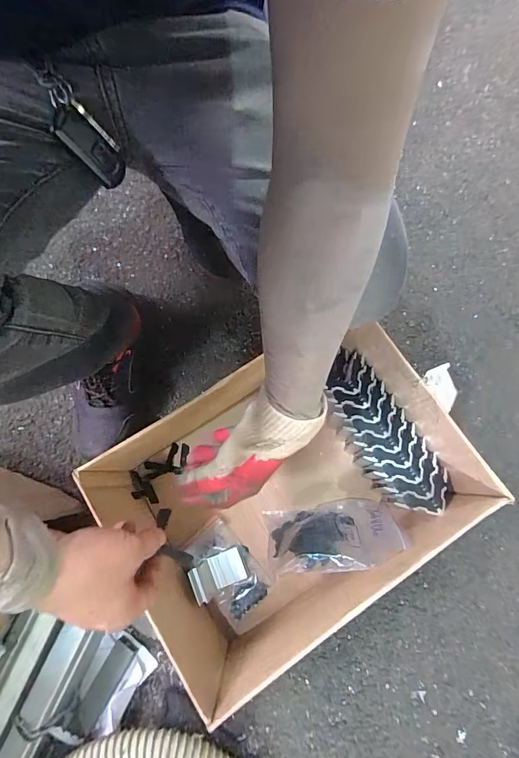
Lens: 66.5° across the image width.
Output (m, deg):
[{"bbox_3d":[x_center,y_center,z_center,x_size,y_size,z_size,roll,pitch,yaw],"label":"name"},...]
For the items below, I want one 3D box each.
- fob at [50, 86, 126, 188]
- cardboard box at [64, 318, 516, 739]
[{"bbox_3d":[-0.154,-0.212,0.354,0.036,0.078,0.016,-47,42,-9],"label":"fob"},{"bbox_3d":[0.038,0.140,0.534,0.386,0.198,0.308,-32,77,-6],"label":"cardboard box"}]

